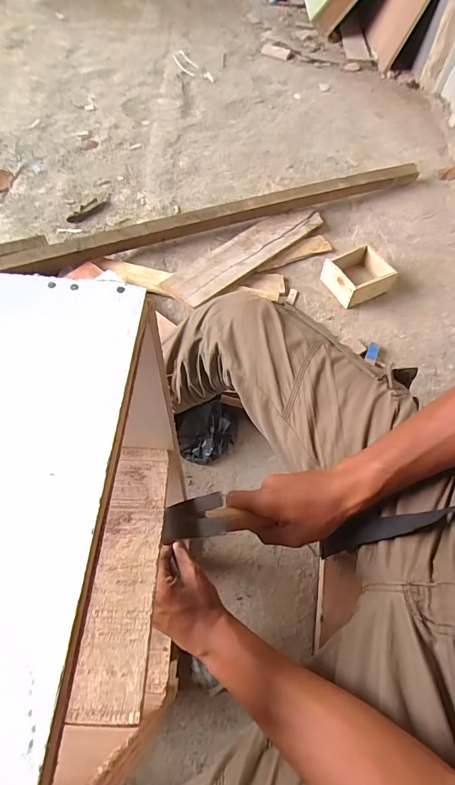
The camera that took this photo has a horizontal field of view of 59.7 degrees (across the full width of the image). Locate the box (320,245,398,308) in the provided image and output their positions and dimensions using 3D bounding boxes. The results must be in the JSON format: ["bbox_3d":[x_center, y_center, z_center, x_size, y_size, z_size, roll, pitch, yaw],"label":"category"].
[{"bbox_3d":[0.329,-0.297,1.011,0.136,0.069,0.129,-25,64,-16],"label":"box"}]

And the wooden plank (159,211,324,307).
[{"bbox_3d":[0.050,-0.385,1.059,0.145,0.025,0.510,38,60,20],"label":"wooden plank"}]

